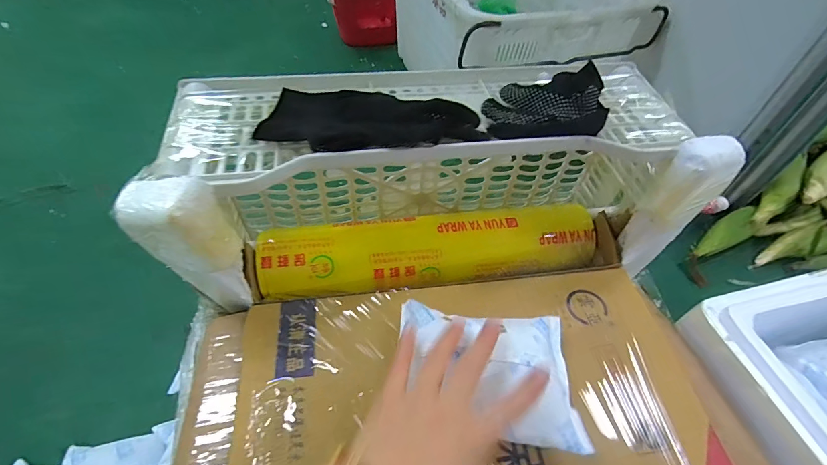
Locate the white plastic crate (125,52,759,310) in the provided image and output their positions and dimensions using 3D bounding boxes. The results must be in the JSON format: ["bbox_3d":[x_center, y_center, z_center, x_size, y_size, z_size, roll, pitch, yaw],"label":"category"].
[{"bbox_3d":[0.027,-0.049,0.438,0.507,0.211,0.202,-7,51,-8],"label":"white plastic crate"}]

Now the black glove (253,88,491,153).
[{"bbox_3d":[-0.036,-0.107,0.354,0.194,0.022,0.081,3,50,0],"label":"black glove"}]

